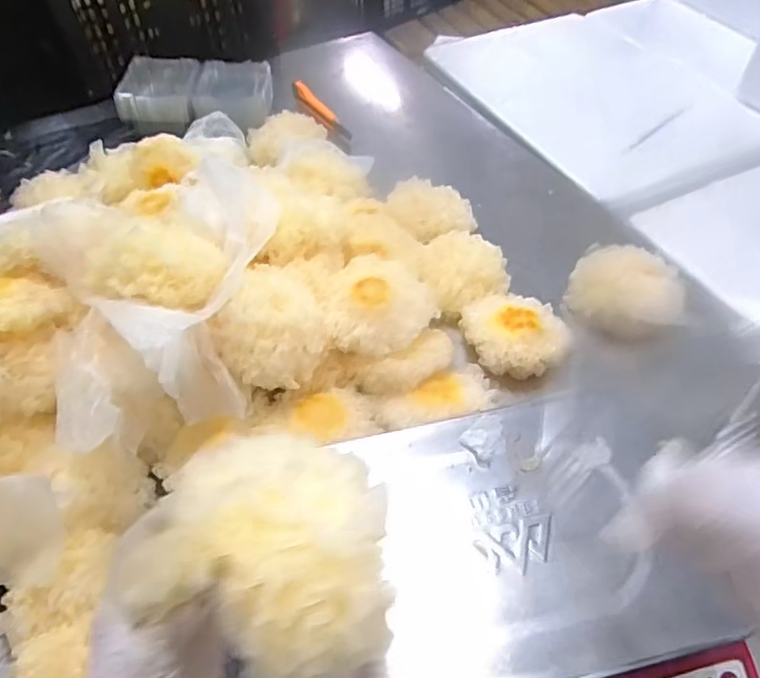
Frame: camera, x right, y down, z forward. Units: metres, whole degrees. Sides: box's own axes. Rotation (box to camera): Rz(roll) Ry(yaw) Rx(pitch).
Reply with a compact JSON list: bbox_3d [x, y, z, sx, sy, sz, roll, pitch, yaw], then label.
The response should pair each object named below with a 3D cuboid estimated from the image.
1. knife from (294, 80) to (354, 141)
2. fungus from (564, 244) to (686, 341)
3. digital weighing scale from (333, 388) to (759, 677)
[{"bbox_3d":[-0.104,-0.395,1.047,0.032,0.014,0.201,-24,54,-17],"label":"knife"},{"bbox_3d":[0.303,-0.063,0.752,0.136,0.069,0.106,25,55,20],"label":"fungus"},{"bbox_3d":[0.123,0.201,0.473,0.326,0.089,0.299,-9,51,-6],"label":"digital weighing scale"}]

